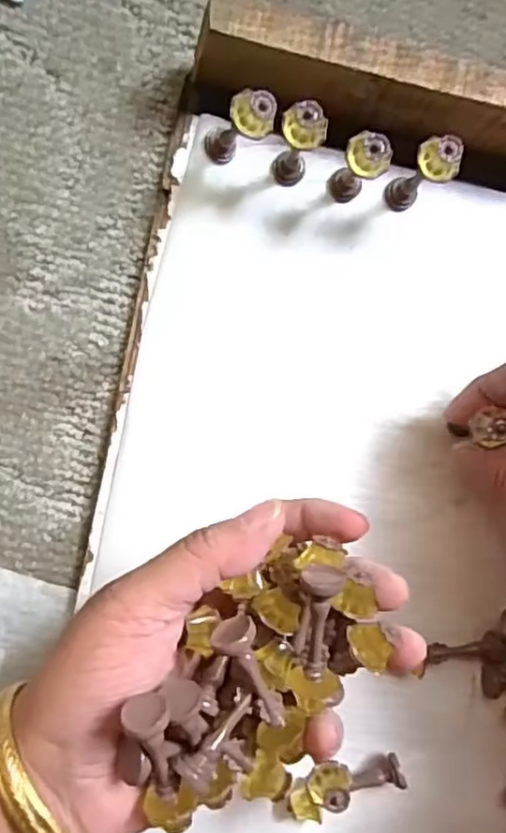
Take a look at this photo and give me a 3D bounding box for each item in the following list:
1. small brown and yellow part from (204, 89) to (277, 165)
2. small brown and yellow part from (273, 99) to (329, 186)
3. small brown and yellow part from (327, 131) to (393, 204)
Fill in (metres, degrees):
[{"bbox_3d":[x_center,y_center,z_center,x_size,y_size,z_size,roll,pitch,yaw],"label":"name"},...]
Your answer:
[{"bbox_3d":[-0.007,-0.122,0.277,0.027,0.052,0.014,17,90,-10],"label":"small brown and yellow part"},{"bbox_3d":[0.019,-0.117,0.279,0.018,0.056,0.013,17,90,-10],"label":"small brown and yellow part"},{"bbox_3d":[0.046,-0.107,0.283,0.017,0.054,0.013,18,90,-10],"label":"small brown and yellow part"}]

